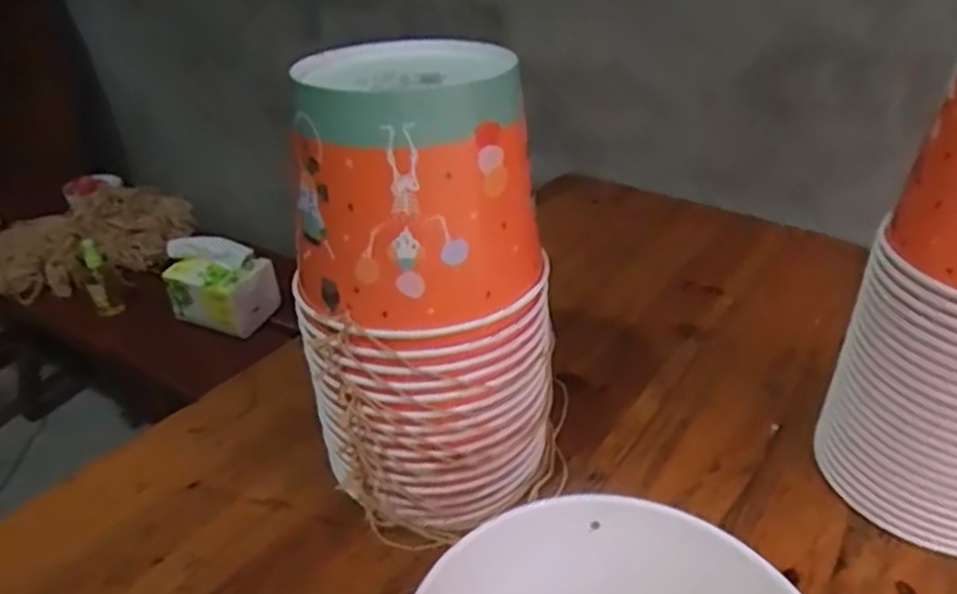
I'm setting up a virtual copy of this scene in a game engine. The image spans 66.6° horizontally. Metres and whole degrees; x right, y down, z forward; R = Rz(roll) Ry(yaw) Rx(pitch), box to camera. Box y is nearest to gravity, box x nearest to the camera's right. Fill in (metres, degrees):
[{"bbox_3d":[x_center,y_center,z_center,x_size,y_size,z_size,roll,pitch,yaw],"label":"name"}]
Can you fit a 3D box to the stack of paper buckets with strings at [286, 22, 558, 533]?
[{"bbox_3d":[-0.034,-0.005,0.479,0.154,0.284,0.150,-5,33,-5],"label":"stack of paper buckets with strings"}]

